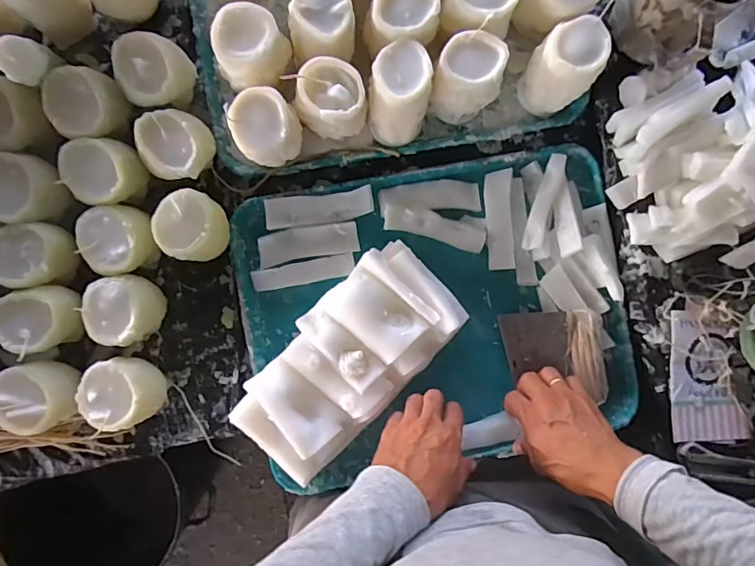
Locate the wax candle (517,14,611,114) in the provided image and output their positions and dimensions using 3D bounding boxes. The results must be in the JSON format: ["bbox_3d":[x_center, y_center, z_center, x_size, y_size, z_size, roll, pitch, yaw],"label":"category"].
[{"bbox_3d":[0.202,-0.235,0.527,0.066,0.097,0.070,0,90,-4],"label":"wax candle"}]

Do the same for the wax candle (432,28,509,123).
[{"bbox_3d":[0.098,-0.221,0.527,0.074,0.099,0.062,10,89,-4],"label":"wax candle"}]

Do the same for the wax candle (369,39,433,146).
[{"bbox_3d":[0.024,-0.199,0.521,0.065,0.100,0.085,3,90,-4],"label":"wax candle"}]

